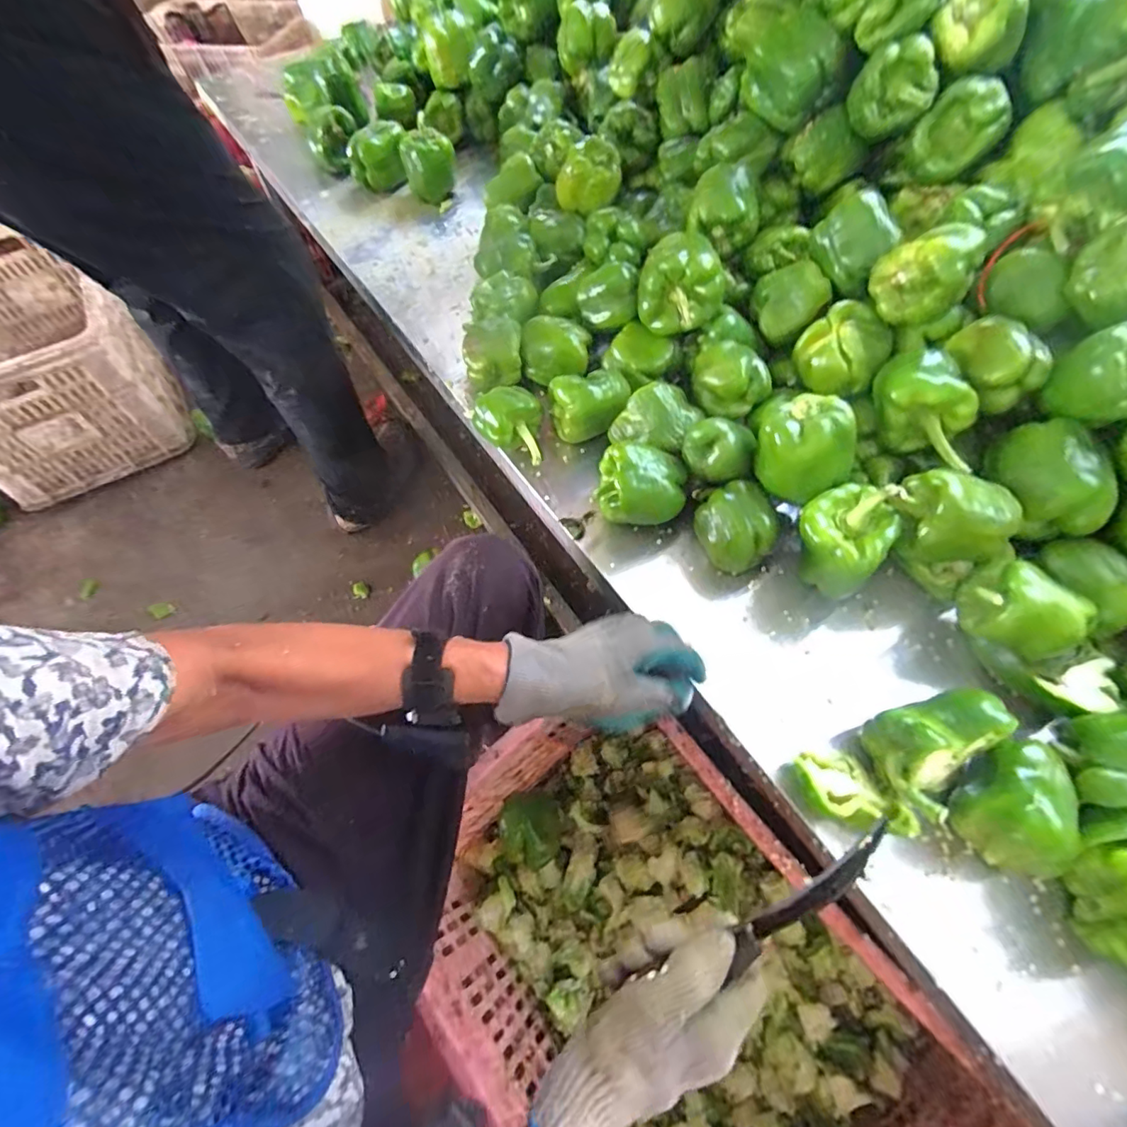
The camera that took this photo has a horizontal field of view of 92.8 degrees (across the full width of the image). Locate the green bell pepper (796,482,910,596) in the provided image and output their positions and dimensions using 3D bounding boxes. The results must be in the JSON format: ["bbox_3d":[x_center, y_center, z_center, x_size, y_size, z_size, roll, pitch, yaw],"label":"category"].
[{"bbox_3d":[0.244,-0.031,0.460,0.074,0.109,0.070,-1,62,2],"label":"green bell pepper"}]

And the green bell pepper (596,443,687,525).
[{"bbox_3d":[0.076,-0.078,0.526,0.084,0.063,0.062,0,62,3],"label":"green bell pepper"}]

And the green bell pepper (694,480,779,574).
[{"bbox_3d":[0.166,-0.035,0.522,0.061,0.056,0.068,-19,63,-7],"label":"green bell pepper"}]

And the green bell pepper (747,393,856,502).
[{"bbox_3d":[0.211,-0.103,0.478,0.089,0.063,0.073,28,67,16],"label":"green bell pepper"}]

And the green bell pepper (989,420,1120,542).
[{"bbox_3d":[0.402,-0.068,0.453,0.063,0.070,0.089,-4,62,1],"label":"green bell pepper"}]

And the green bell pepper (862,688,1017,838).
[{"bbox_3d":[0.287,0.150,0.417,0.099,0.071,0.079,-17,63,-6],"label":"green bell pepper"}]

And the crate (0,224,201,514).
[{"bbox_3d":[-0.965,-0.385,0.994,0.333,0.294,0.417,-30,65,-13],"label":"crate"}]

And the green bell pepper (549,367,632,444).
[{"bbox_3d":[0.028,-0.175,0.585,0.082,0.060,0.059,-22,63,-8],"label":"green bell pepper"}]

